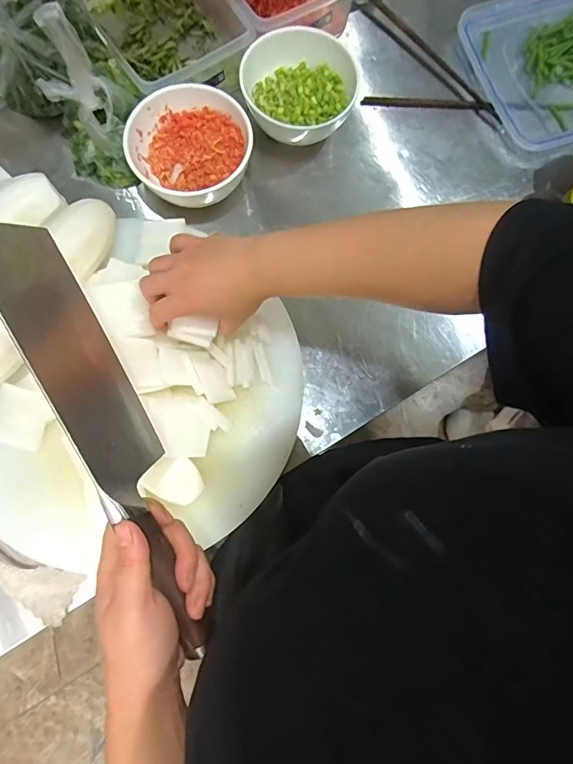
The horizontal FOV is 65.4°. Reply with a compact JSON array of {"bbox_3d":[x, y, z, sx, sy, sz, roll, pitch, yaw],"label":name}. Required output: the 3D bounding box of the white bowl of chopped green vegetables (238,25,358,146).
[{"bbox_3d":[0.012,-0.353,0.532,0.131,0.055,0.145,-17,79,-5],"label":"white bowl of chopped green vegetables"}]

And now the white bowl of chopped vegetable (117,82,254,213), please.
[{"bbox_3d":[-0.110,-0.262,0.511,0.131,0.063,0.120,0,79,-1],"label":"white bowl of chopped vegetable"}]

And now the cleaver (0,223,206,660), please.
[{"bbox_3d":[-0.120,0.035,0.308,0.031,0.097,0.299,-25,92,-6],"label":"cleaver"}]

